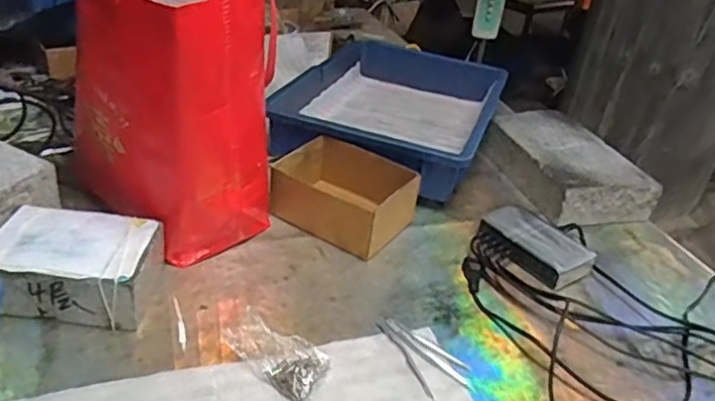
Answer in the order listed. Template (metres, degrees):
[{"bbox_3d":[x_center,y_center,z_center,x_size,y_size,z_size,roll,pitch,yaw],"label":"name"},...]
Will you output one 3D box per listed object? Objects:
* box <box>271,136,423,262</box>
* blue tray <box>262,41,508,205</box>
[{"bbox_3d":[-0.017,-0.009,0.770,0.162,0.070,0.115,22,34,21],"label":"box"},{"bbox_3d":[0.062,-0.141,0.977,0.281,0.076,0.394,16,33,13],"label":"blue tray"}]

